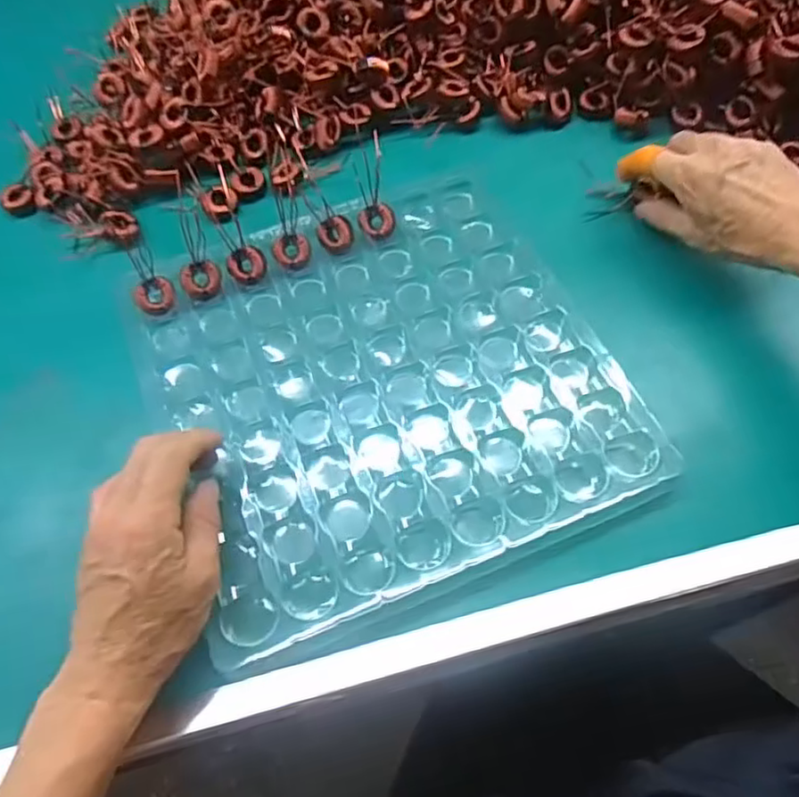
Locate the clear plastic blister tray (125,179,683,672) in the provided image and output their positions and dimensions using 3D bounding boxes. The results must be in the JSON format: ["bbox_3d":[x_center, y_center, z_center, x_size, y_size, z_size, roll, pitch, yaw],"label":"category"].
[{"bbox_3d":[-0.012,-0.013,0.424,0.274,0.027,0.269,-21,64,-9],"label":"clear plastic blister tray"}]

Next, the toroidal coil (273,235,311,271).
[{"bbox_3d":[-0.079,-0.108,0.478,0.026,0.006,0.025,0,96,-2],"label":"toroidal coil"}]

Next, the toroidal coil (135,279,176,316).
[{"bbox_3d":[-0.174,-0.072,0.460,0.026,0.008,0.026,2,85,-27],"label":"toroidal coil"}]

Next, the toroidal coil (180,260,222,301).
[{"bbox_3d":[-0.144,-0.086,0.468,0.028,0.010,0.028,-1,97,-12],"label":"toroidal coil"}]

